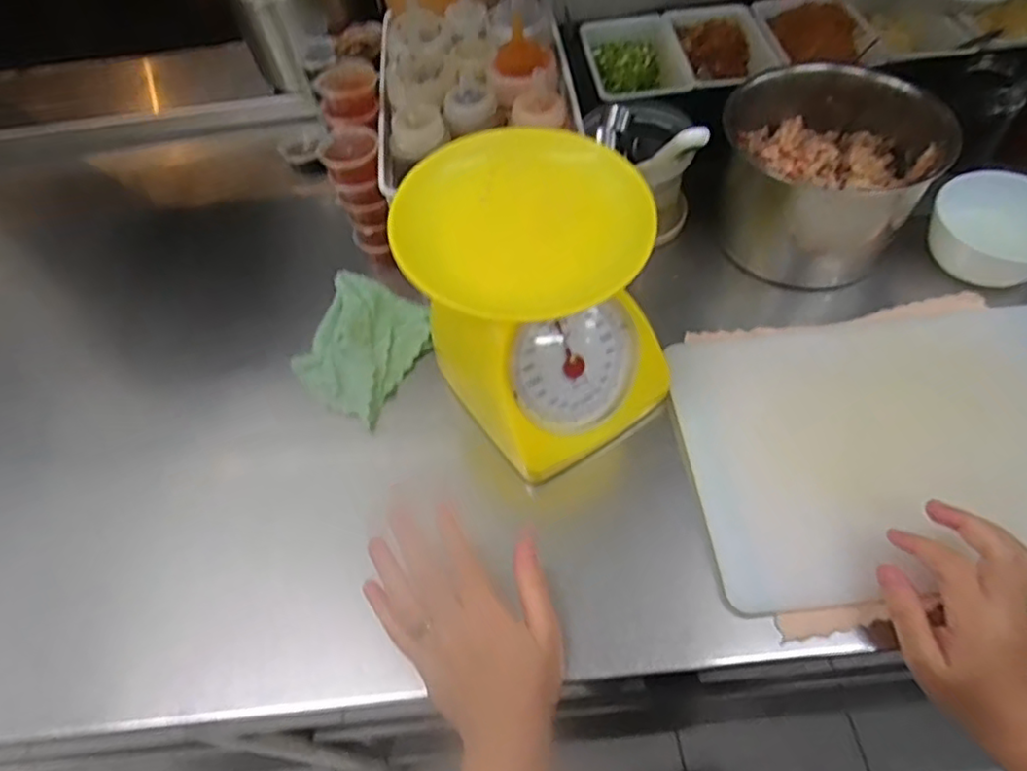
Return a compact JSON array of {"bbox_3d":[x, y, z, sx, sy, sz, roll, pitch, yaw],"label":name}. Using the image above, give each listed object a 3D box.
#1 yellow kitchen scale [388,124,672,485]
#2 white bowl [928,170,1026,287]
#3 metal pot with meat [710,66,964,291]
[{"bbox_3d":[0.017,-0.059,0.462,0.159,0.177,0.164,-25,57,-12],"label":"yellow kitchen scale"},{"bbox_3d":[0.408,-0.131,0.544,0.108,0.047,0.097,36,66,25],"label":"white bowl"},{"bbox_3d":[0.266,-0.183,0.556,0.160,0.121,0.148,-2,56,4],"label":"metal pot with meat"}]

